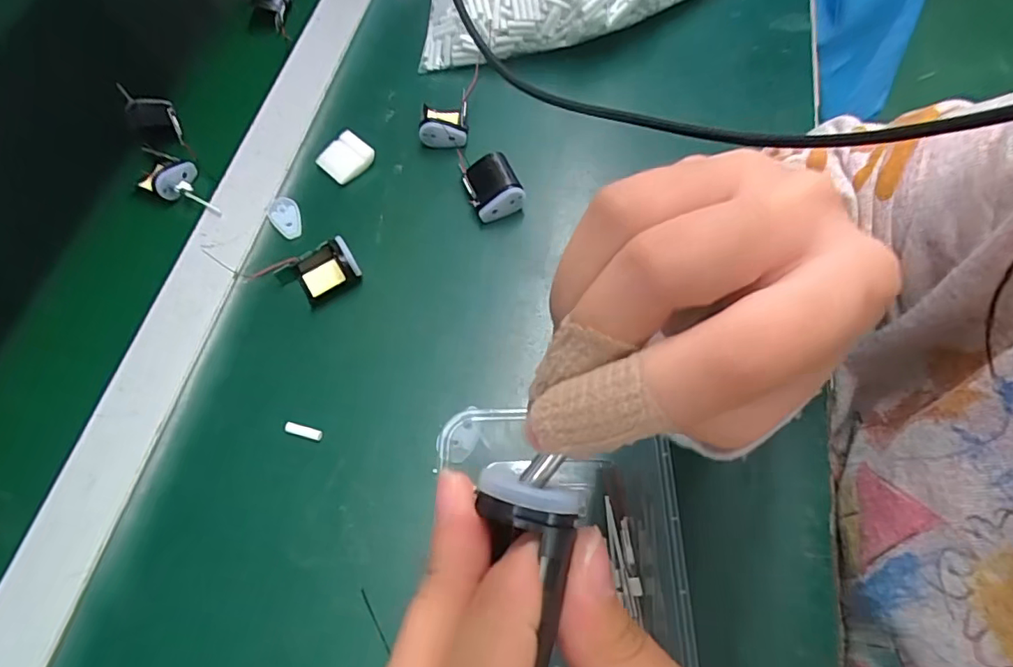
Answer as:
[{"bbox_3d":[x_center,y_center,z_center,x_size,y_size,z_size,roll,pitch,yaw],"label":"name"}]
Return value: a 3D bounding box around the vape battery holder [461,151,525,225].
[{"bbox_3d":[-0.010,-0.107,0.386,0.034,0.024,0.044,-22,66,-7],"label":"vape battery holder"}]

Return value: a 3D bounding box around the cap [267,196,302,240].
[{"bbox_3d":[-0.164,-0.087,0.395,0.022,0.007,0.034,-29,67,-10],"label":"cap"}]

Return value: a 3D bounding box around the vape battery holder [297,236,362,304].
[{"bbox_3d":[-0.125,-0.046,0.366,0.039,0.019,0.035,-27,66,-9],"label":"vape battery holder"}]

